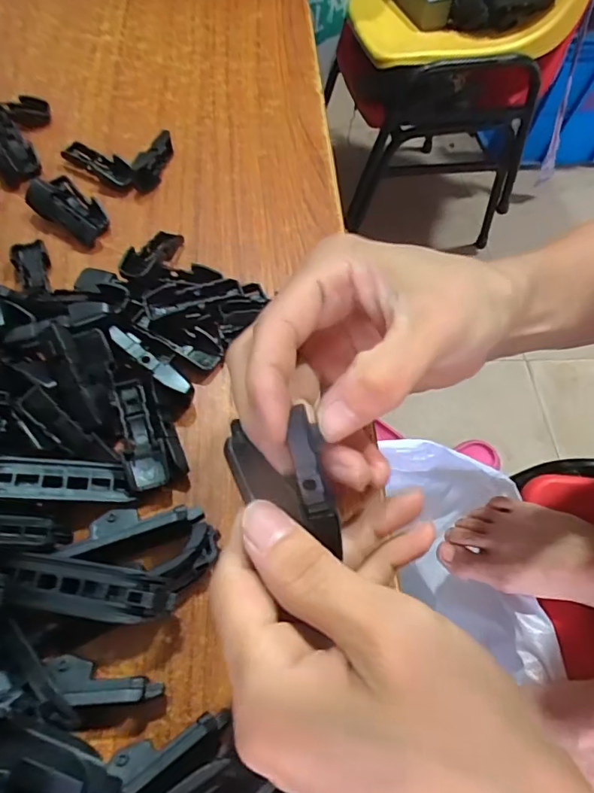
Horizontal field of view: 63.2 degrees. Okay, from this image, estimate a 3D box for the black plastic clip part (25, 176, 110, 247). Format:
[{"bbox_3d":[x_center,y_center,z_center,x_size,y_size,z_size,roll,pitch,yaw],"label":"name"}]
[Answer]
[{"bbox_3d":[-0.137,-0.115,0.291,0.055,0.018,0.029,35,65,14],"label":"black plastic clip part"}]

